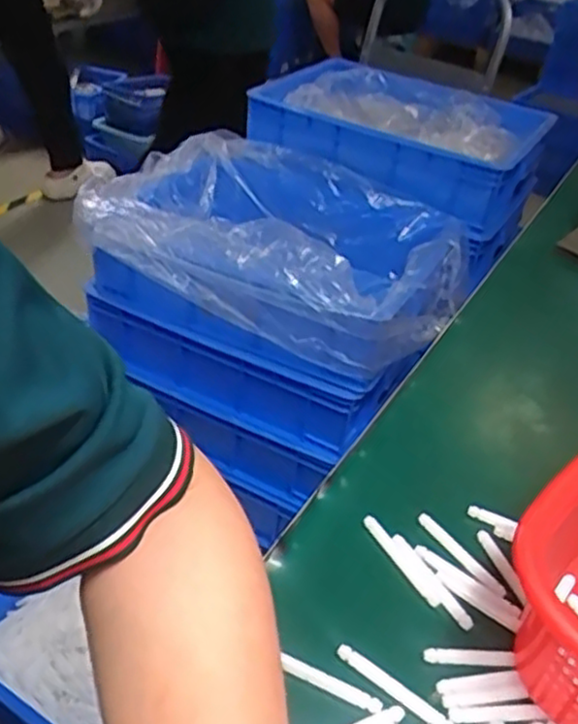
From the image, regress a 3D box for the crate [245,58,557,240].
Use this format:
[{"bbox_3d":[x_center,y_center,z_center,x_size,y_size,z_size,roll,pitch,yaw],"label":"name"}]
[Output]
[{"bbox_3d":[0.169,-0.365,1.122,0.426,0.113,0.300,23,40,19],"label":"crate"}]

